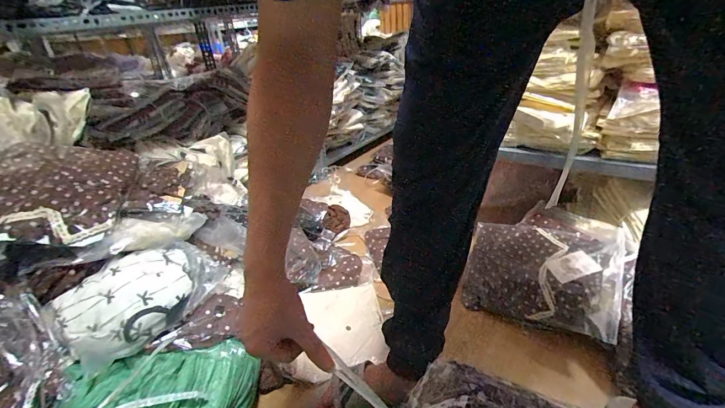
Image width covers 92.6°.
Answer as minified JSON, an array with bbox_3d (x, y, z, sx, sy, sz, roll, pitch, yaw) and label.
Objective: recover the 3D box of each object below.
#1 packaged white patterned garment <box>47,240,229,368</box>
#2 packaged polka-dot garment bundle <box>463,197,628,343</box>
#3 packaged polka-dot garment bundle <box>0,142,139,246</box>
[{"bbox_3d":[-0.367,0.153,0.592,0.163,0.082,0.234,45,36,17],"label":"packaged white patterned garment"},{"bbox_3d":[0.441,0.113,0.826,0.317,0.070,0.320,12,46,42],"label":"packaged polka-dot garment bundle"},{"bbox_3d":[-0.567,-0.039,0.639,0.302,0.072,0.311,-15,30,-17],"label":"packaged polka-dot garment bundle"}]

